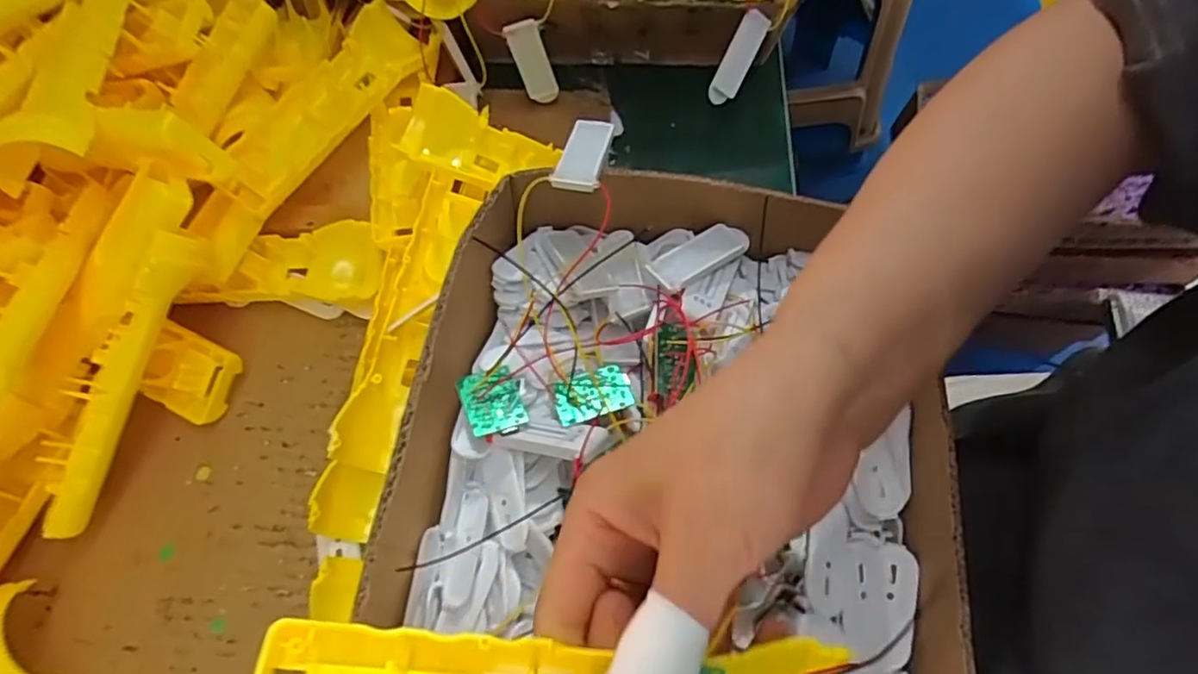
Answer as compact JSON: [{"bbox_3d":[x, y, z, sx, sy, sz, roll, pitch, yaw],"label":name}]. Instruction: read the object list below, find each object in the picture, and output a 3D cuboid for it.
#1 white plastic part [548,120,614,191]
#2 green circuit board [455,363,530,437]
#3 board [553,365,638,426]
[{"bbox_3d":[-0.008,-0.091,0.324,0.022,0.007,0.053,8,48,6],"label":"white plastic part"},{"bbox_3d":[-0.050,0.029,0.303,0.027,0.004,0.035,-18,51,-15],"label":"green circuit board"},{"bbox_3d":[-0.003,0.026,0.304,0.035,0.004,0.026,-16,52,-9],"label":"board"}]

